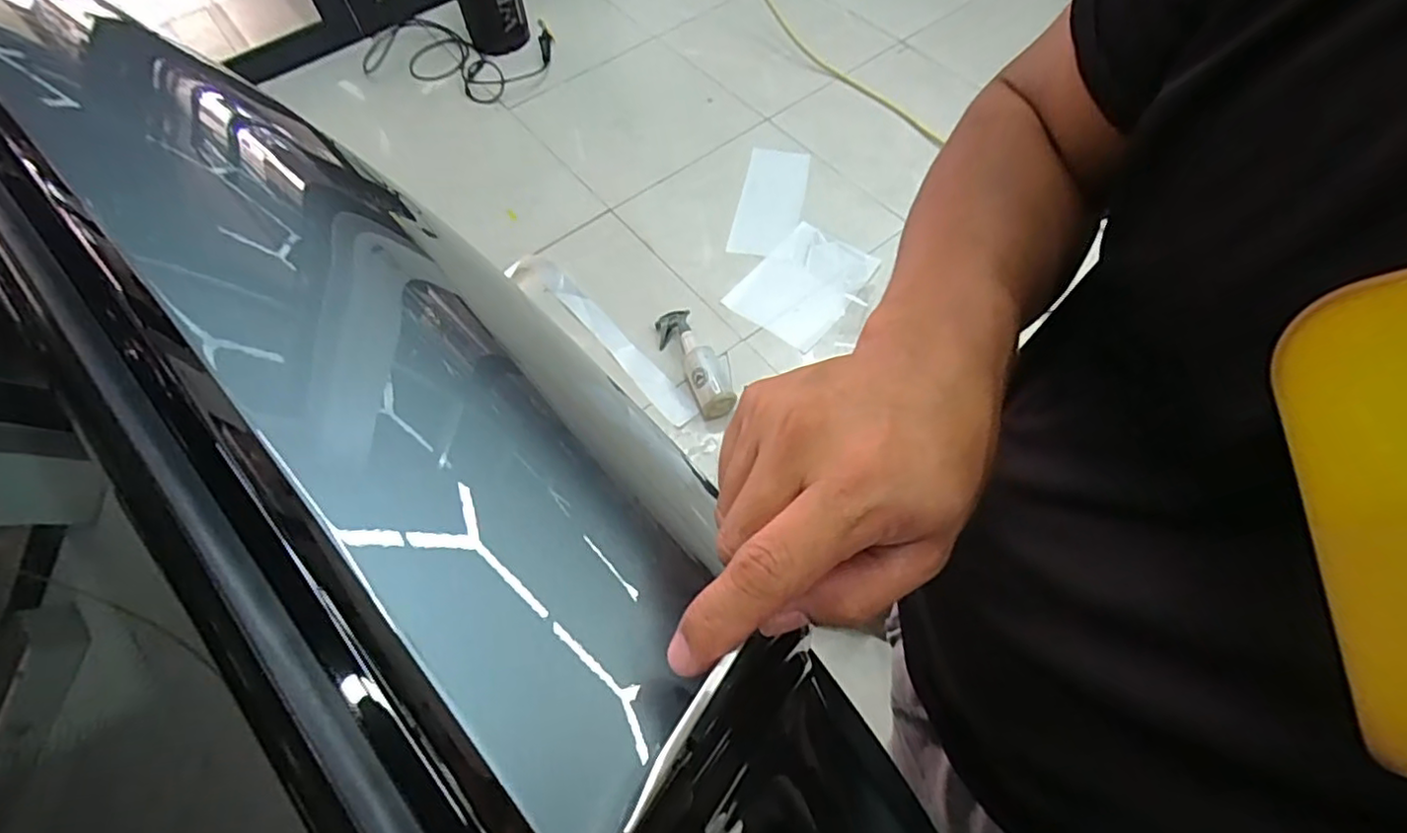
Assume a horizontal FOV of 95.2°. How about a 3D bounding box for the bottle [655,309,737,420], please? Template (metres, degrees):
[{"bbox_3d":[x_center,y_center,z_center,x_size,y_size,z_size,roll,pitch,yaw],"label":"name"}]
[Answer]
[{"bbox_3d":[-0.026,-0.140,1.574,0.108,0.087,0.335,-22,63,-10],"label":"bottle"}]

